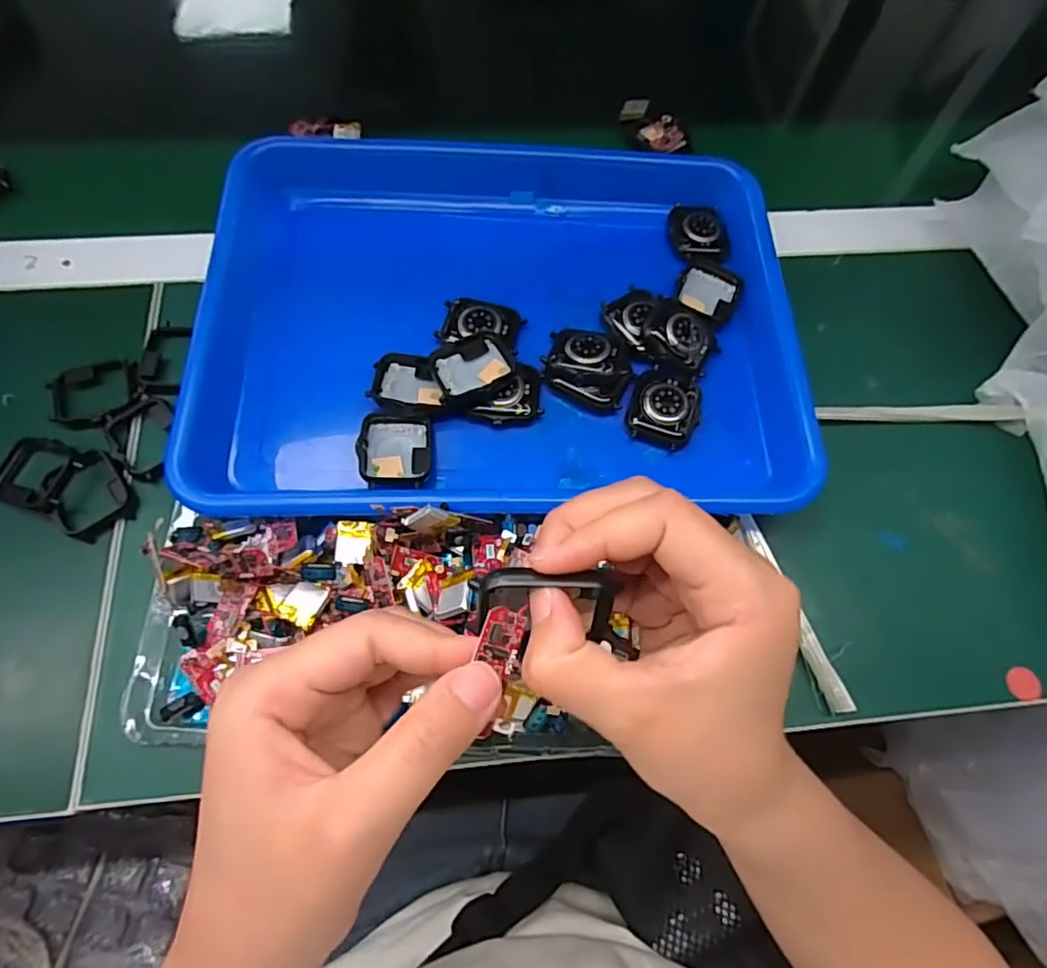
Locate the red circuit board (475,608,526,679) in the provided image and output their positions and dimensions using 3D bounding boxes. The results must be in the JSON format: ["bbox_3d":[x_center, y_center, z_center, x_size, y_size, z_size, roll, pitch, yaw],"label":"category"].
[{"bbox_3d":[-0.006,0.047,0.179,0.013,0.004,0.018,24,75,-30],"label":"red circuit board"}]

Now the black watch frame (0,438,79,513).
[{"bbox_3d":[-0.253,-0.006,0.310,0.040,0.010,0.037,14,67,3],"label":"black watch frame"}]

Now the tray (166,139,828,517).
[{"bbox_3d":[-0.011,-0.104,0.344,0.320,0.033,0.259,-1,67,-3],"label":"tray"}]

